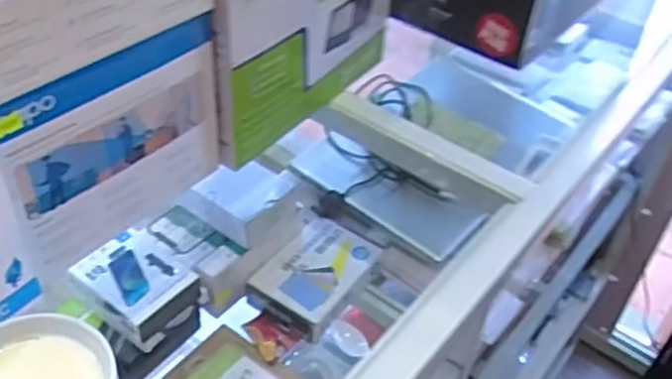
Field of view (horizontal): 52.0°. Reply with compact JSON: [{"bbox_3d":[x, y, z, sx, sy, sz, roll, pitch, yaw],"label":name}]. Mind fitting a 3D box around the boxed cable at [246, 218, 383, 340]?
[{"bbox_3d":[-0.022,0.100,0.825,0.099,0.031,0.144,29,48,24],"label":"boxed cable"}]

